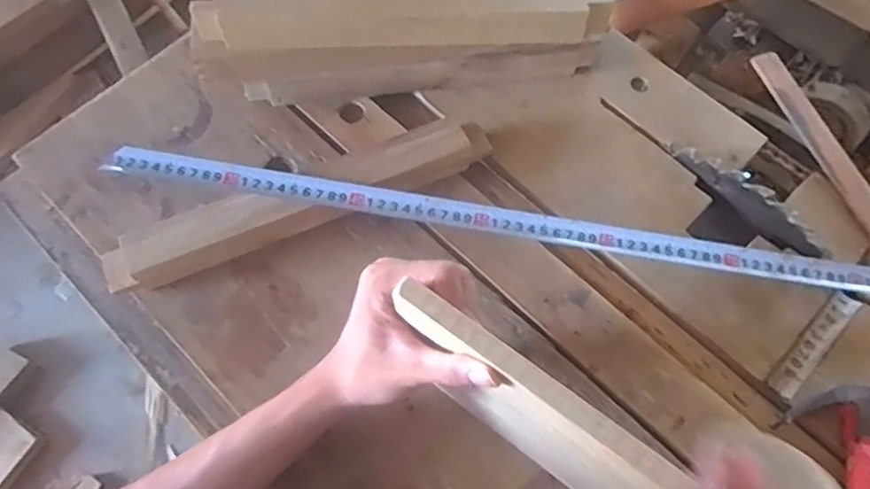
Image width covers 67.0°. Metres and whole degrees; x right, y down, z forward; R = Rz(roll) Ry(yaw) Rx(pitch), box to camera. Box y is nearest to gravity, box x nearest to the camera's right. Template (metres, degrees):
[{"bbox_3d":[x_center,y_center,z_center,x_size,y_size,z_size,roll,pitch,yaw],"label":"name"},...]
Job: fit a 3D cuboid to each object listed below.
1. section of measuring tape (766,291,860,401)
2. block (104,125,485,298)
[{"bbox_3d":[0.296,0.078,0.512,0.020,0.007,0.102,41,72,16],"label":"section of measuring tape"},{"bbox_3d":[-0.103,-0.034,0.526,0.312,0.033,0.036,-20,68,-9],"label":"block"}]

